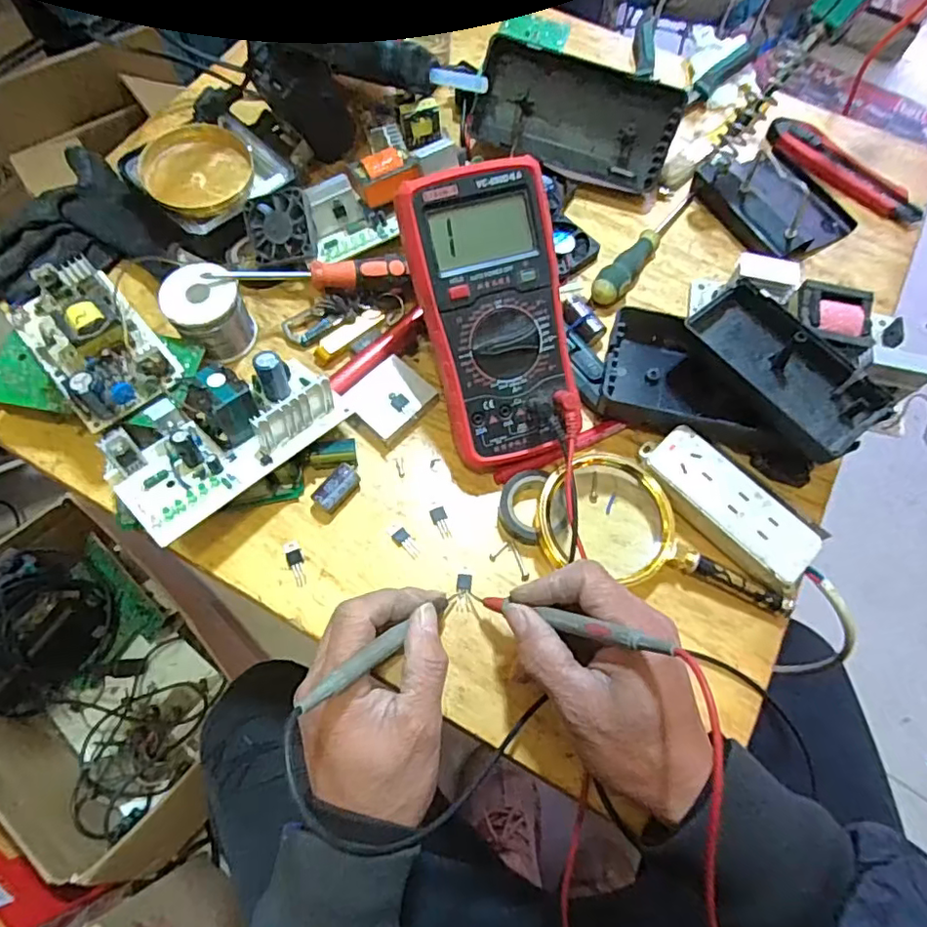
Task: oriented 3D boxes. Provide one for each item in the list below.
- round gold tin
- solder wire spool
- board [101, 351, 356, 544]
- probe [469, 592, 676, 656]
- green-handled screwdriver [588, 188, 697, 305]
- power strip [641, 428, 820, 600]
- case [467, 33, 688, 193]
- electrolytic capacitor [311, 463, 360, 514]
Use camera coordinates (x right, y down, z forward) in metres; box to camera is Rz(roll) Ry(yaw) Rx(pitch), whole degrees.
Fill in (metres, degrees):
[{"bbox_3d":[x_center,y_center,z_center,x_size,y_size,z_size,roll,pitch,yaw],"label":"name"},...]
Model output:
[{"bbox_3d":[-0.212,-0.236,0.471,0.082,0.015,0.082,1,67,-2],"label":"round gold tin"},{"bbox_3d":[-0.186,-0.109,0.434,0.051,0.057,0.045,-37,73,-16],"label":"solder wire spool"},{"bbox_3d":[-0.155,-0.022,0.381,0.147,0.045,0.079,-42,74,-17],"label":"board"},{"bbox_3d":[0.050,0.087,0.327,0.011,0.149,0.011,43,67,-27],"label":"probe"},{"bbox_3d":[0.154,-0.186,0.493,0.023,0.021,0.154,34,70,12],"label":"green-handled screwdriver"},{"bbox_3d":[0.174,0.028,0.396,0.049,0.023,0.123,-42,74,-17],"label":"power strip"},{"bbox_3d":[0.095,-0.300,0.515,0.169,0.038,0.084,19,112,4],"label":"case"},{"bbox_3d":[-0.087,0.017,0.407,0.016,0.015,0.034,36,70,13],"label":"electrolytic capacitor"}]

